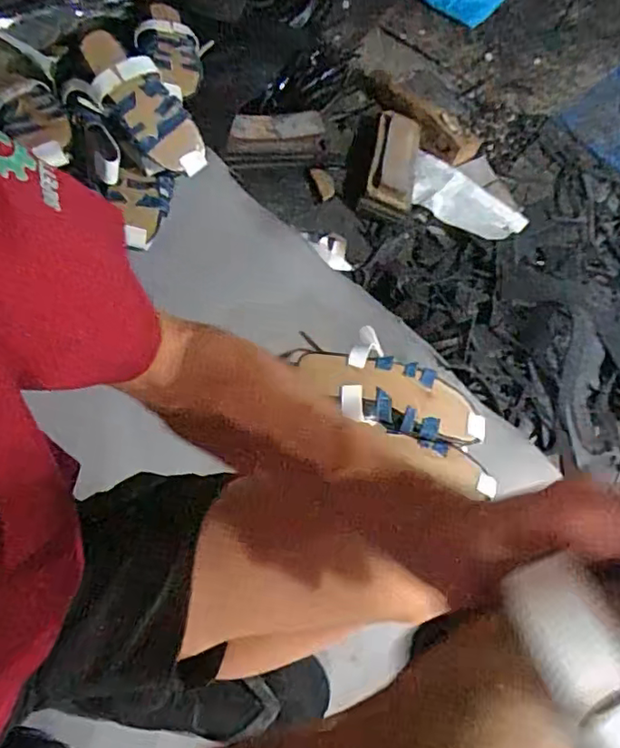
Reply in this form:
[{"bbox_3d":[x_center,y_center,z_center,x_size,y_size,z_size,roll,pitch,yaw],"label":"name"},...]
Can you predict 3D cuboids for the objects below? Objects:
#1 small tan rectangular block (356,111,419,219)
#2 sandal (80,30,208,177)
[{"bbox_3d":[0.149,-0.388,1.077,0.094,0.072,0.227,10,61,-1],"label":"small tan rectangular block"},{"bbox_3d":[-0.246,-0.397,0.860,0.227,0.053,0.089,48,65,-17],"label":"sandal"}]

